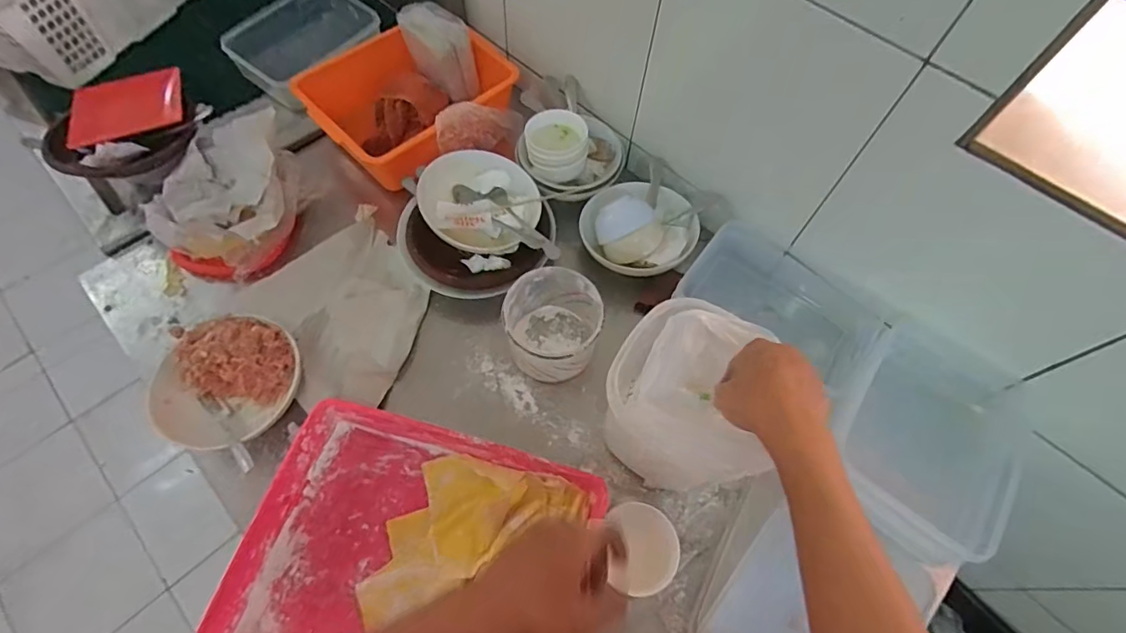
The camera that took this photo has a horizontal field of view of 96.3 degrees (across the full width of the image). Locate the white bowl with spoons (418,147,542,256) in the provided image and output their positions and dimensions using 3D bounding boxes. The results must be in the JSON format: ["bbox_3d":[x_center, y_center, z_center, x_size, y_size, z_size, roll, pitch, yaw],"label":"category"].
[{"bbox_3d":[-0.115,-0.168,0.722,0.160,0.054,0.147,3,61,-1],"label":"white bowl with spoons"}]

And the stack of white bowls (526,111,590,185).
[{"bbox_3d":[-0.009,-0.262,0.773,0.090,0.058,0.089,-6,62,-6],"label":"stack of white bowls"}]

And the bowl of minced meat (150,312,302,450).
[{"bbox_3d":[-0.406,0.077,0.616,0.145,0.062,0.157,1,61,-2],"label":"bowl of minced meat"}]

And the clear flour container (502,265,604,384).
[{"bbox_3d":[-0.013,0.012,0.661,0.118,0.089,0.124,1,61,-2],"label":"clear flour container"}]

